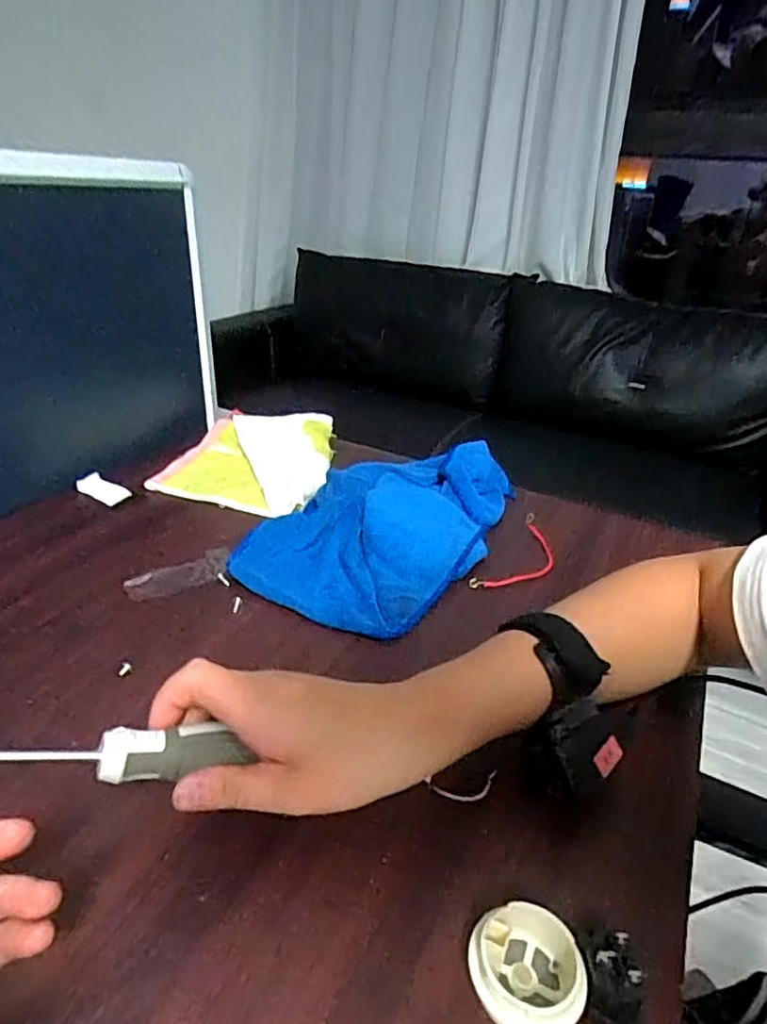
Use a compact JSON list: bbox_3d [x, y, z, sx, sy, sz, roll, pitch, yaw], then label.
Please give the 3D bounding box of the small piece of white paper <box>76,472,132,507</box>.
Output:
[{"bbox_3d":[-0.276,-0.022,0.603,0.048,0.005,0.025,28,54,7],"label":"small piece of white paper"}]

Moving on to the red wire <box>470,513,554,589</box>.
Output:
[{"bbox_3d":[0.122,0.044,0.538,0.045,0.014,0.111,36,45,17],"label":"red wire"}]

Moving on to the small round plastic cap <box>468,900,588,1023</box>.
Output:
[{"bbox_3d":[0.060,0.192,0.256,0.048,0.022,0.044,3,27,-2],"label":"small round plastic cap"}]

